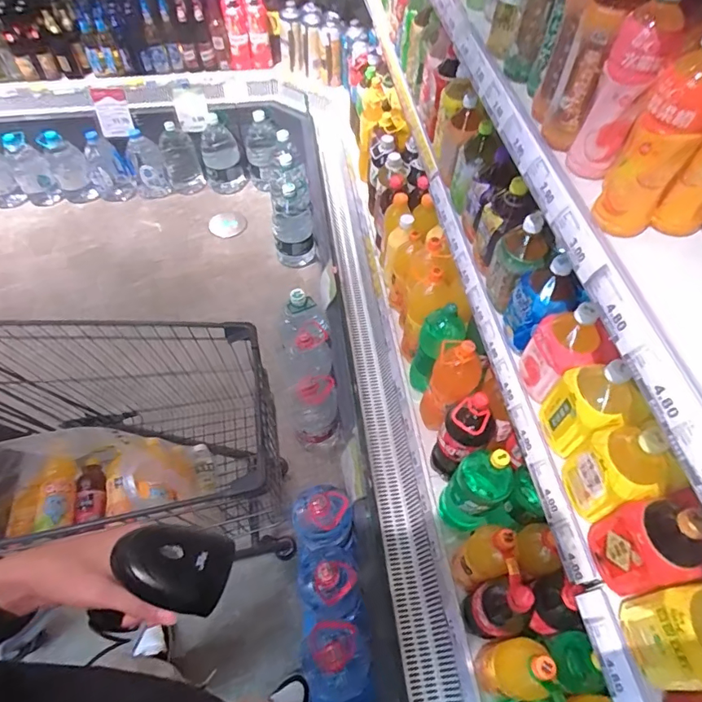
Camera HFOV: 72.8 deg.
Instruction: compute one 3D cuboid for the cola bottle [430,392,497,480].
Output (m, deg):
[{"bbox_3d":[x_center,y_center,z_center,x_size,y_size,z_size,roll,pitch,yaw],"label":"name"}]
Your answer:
[{"bbox_3d":[0.241,0.186,1.024,0.089,0.289,0.111,34,62,20],"label":"cola bottle"}]

